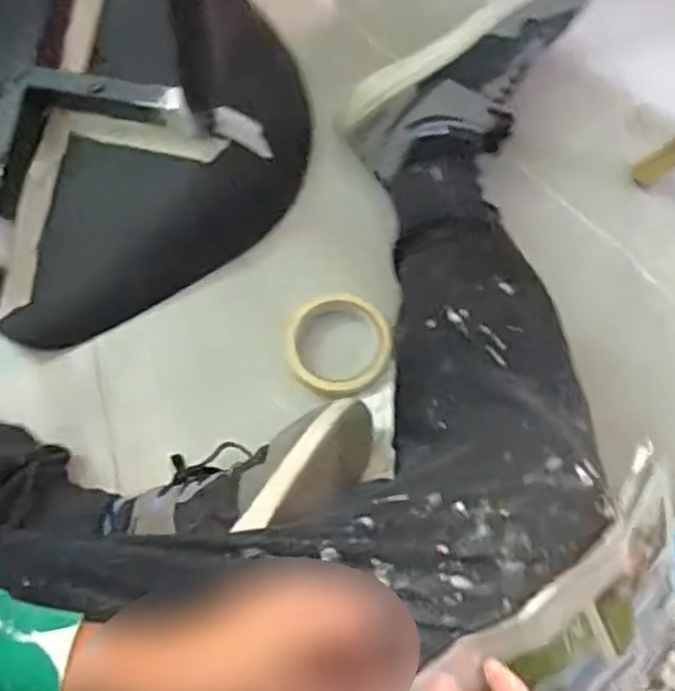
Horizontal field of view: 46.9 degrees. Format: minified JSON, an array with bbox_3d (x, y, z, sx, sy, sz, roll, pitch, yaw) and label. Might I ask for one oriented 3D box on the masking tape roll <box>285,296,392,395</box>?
[{"bbox_3d":[0.001,-0.001,0.717,0.095,0.024,0.086,-15,76,-4],"label":"masking tape roll"}]

